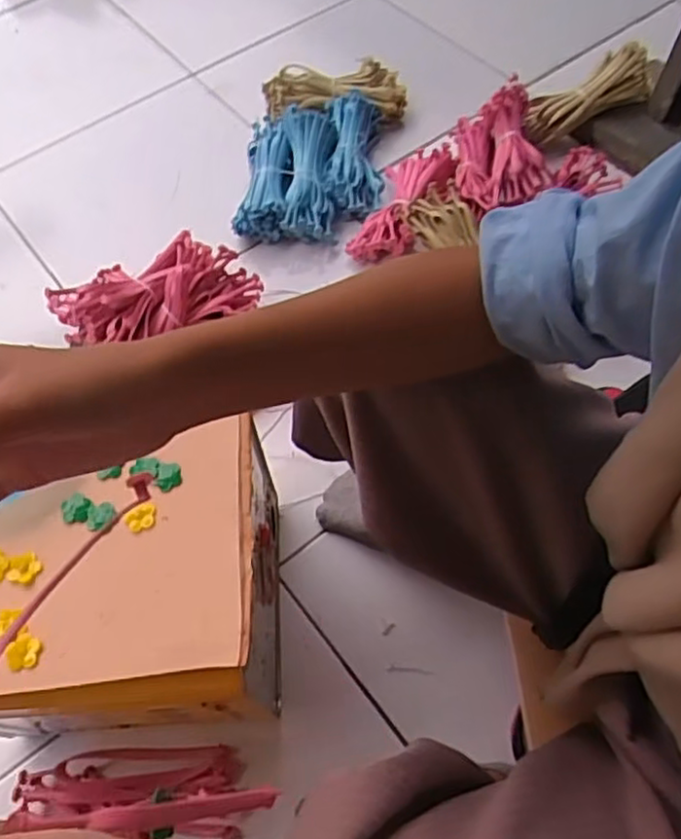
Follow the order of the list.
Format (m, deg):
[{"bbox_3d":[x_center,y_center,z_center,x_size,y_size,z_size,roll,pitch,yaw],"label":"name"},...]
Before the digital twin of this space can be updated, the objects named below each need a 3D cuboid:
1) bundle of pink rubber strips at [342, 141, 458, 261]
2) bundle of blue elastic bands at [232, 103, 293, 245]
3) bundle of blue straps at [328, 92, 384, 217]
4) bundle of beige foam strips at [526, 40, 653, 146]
[{"bbox_3d":[0.088,-0.308,0.957,0.100,0.050,0.206,18,63,12],"label":"bundle of pink rubber strips"},{"bbox_3d":[-0.107,-0.364,0.988,0.074,0.062,0.215,5,61,5],"label":"bundle of blue elastic bands"},{"bbox_3d":[0.022,-0.395,1.002,0.081,0.044,0.205,1,75,4],"label":"bundle of blue straps"},{"bbox_3d":[0.359,-0.476,0.994,0.181,0.064,0.053,-26,58,11],"label":"bundle of beige foam strips"}]

